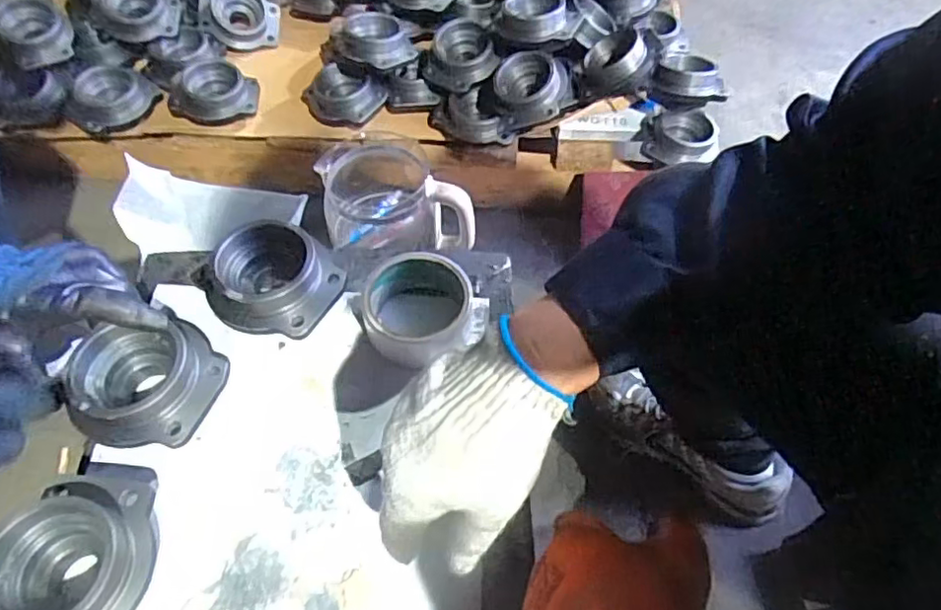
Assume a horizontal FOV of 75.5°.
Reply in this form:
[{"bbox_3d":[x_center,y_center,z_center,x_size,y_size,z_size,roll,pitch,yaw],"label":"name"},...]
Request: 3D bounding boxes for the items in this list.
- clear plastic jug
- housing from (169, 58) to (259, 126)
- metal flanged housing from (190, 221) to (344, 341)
[{"bbox_3d":[-0.101,-0.157,0.850,0.194,0.126,0.155,-3,58,-3],"label":"clear plastic jug"},{"bbox_3d":[-0.375,-0.311,0.880,0.126,0.041,0.083,-5,58,-4],"label":"housing"},{"bbox_3d":[-0.164,-0.021,0.510,0.107,0.054,0.095,-3,58,-3],"label":"metal flanged housing"}]

